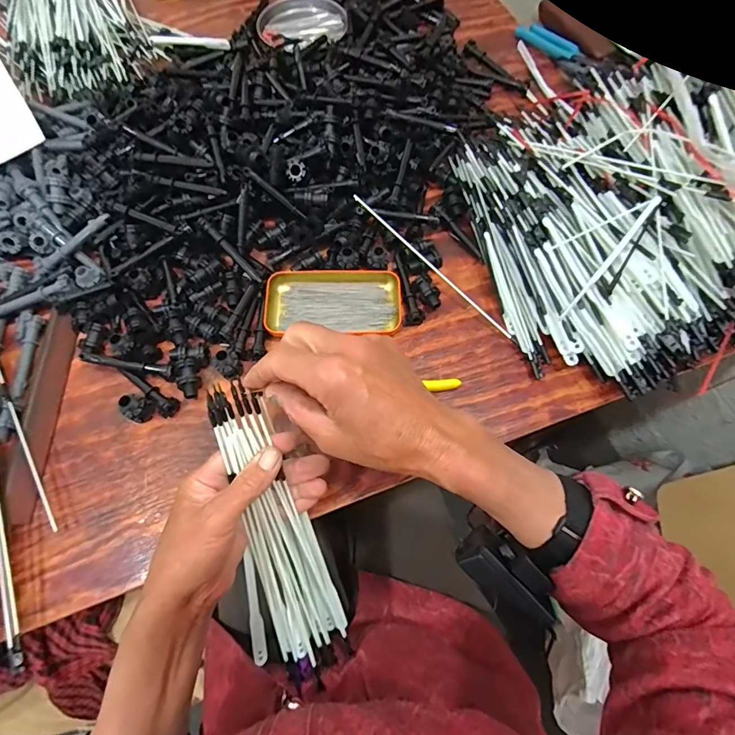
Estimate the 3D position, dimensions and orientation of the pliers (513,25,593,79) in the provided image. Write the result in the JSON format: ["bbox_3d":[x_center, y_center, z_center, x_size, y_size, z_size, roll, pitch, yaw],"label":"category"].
[{"bbox_3d":[0.280,-0.469,0.627,0.046,0.020,0.142,-36,72,-13],"label":"pliers"}]

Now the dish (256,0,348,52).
[{"bbox_3d":[-0.099,-0.523,0.647,0.131,0.019,0.114,-13,68,-5],"label":"dish"}]

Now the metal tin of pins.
[{"bbox_3d":[-0.038,-0.070,0.467,0.145,0.025,0.065,-1,67,0],"label":"metal tin of pins"}]

